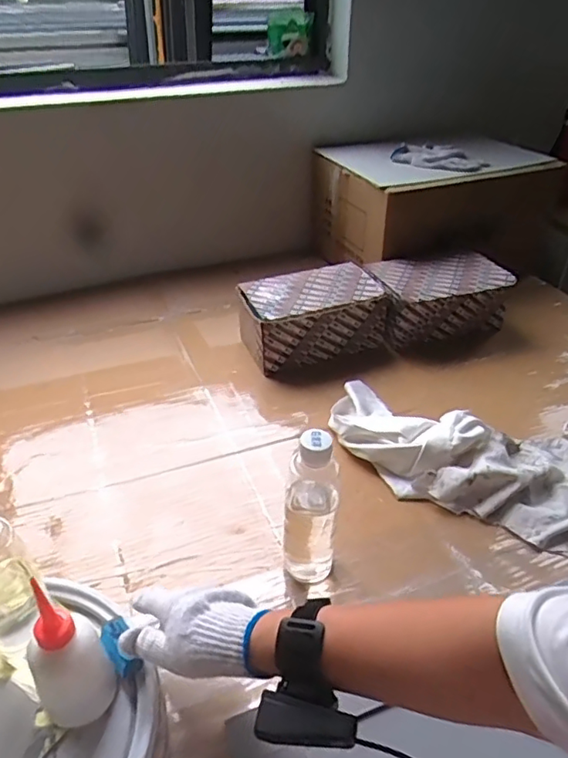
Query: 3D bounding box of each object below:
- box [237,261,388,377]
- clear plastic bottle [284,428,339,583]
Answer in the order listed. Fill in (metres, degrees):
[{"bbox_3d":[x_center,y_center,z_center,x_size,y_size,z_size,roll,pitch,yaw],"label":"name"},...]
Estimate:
[{"bbox_3d":[0.048,-0.115,1.007,0.245,0.106,0.150,-17,36,-21],"label":"box"},{"bbox_3d":[0.028,0.132,0.593,0.056,0.193,0.053,-2,33,0],"label":"clear plastic bottle"}]

